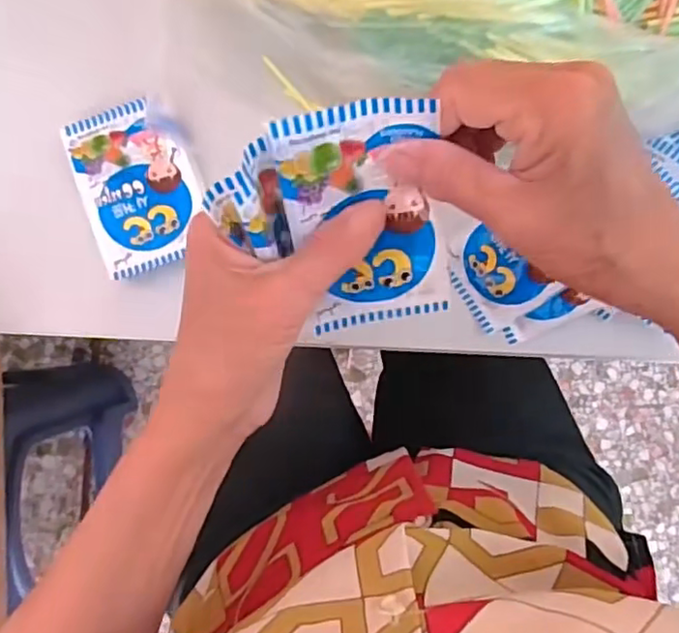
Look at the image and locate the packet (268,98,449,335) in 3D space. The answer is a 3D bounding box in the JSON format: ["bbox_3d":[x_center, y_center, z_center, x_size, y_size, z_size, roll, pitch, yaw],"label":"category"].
[{"bbox_3d":[0.011,-0.039,0.269,0.061,0.009,0.103,-13,128,-2],"label":"packet"}]

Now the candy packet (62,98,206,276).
[{"bbox_3d":[-0.123,-0.082,0.395,0.070,0.007,0.101,-18,87,-5],"label":"candy packet"}]

